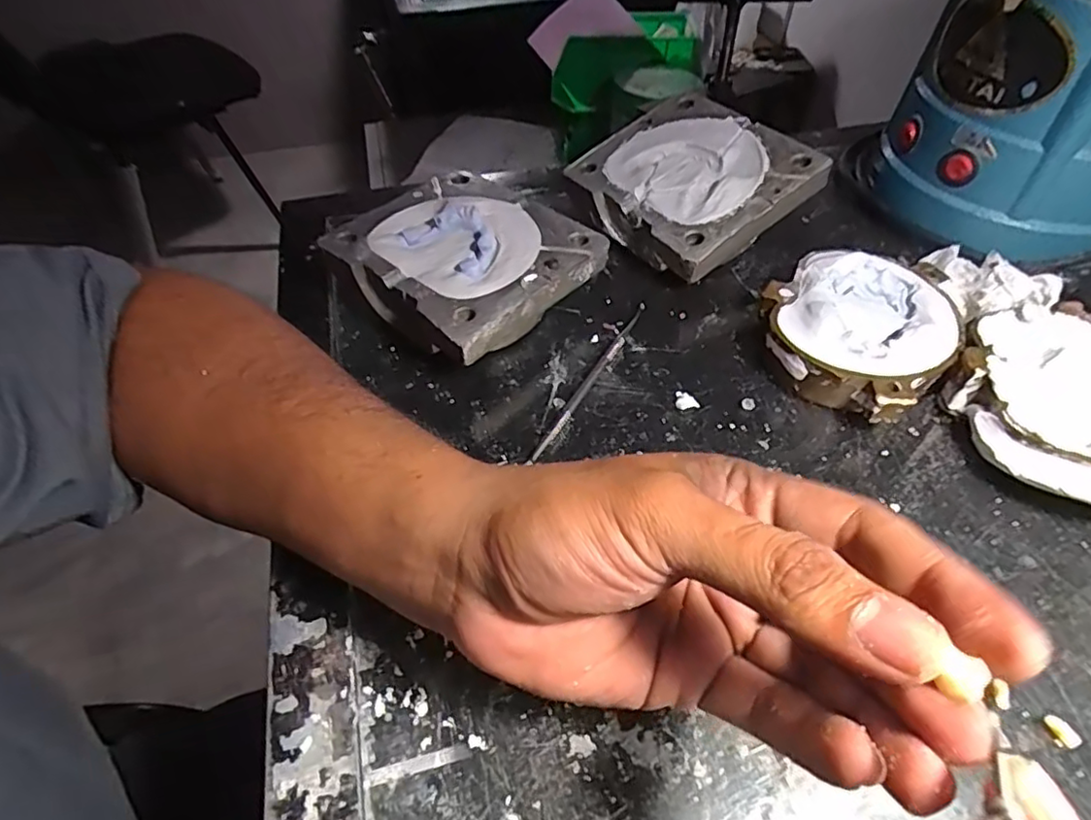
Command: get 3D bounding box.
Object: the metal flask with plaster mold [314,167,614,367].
[{"bbox_3d":[-0.045,-0.083,0.357,0.116,0.045,0.127,-37,58,-27],"label":"metal flask with plaster mold"}]

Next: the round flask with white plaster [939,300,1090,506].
[{"bbox_3d":[0.250,-0.002,0.295,0.097,0.034,0.116,28,55,22],"label":"round flask with white plaster"}]

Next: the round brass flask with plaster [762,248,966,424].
[{"bbox_3d":[0.165,-0.043,0.328,0.098,0.036,0.091,0,50,0],"label":"round brass flask with plaster"}]

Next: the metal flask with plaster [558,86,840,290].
[{"bbox_3d":[0.092,-0.147,0.393,0.110,0.029,0.124,-37,60,-9],"label":"metal flask with plaster"}]

